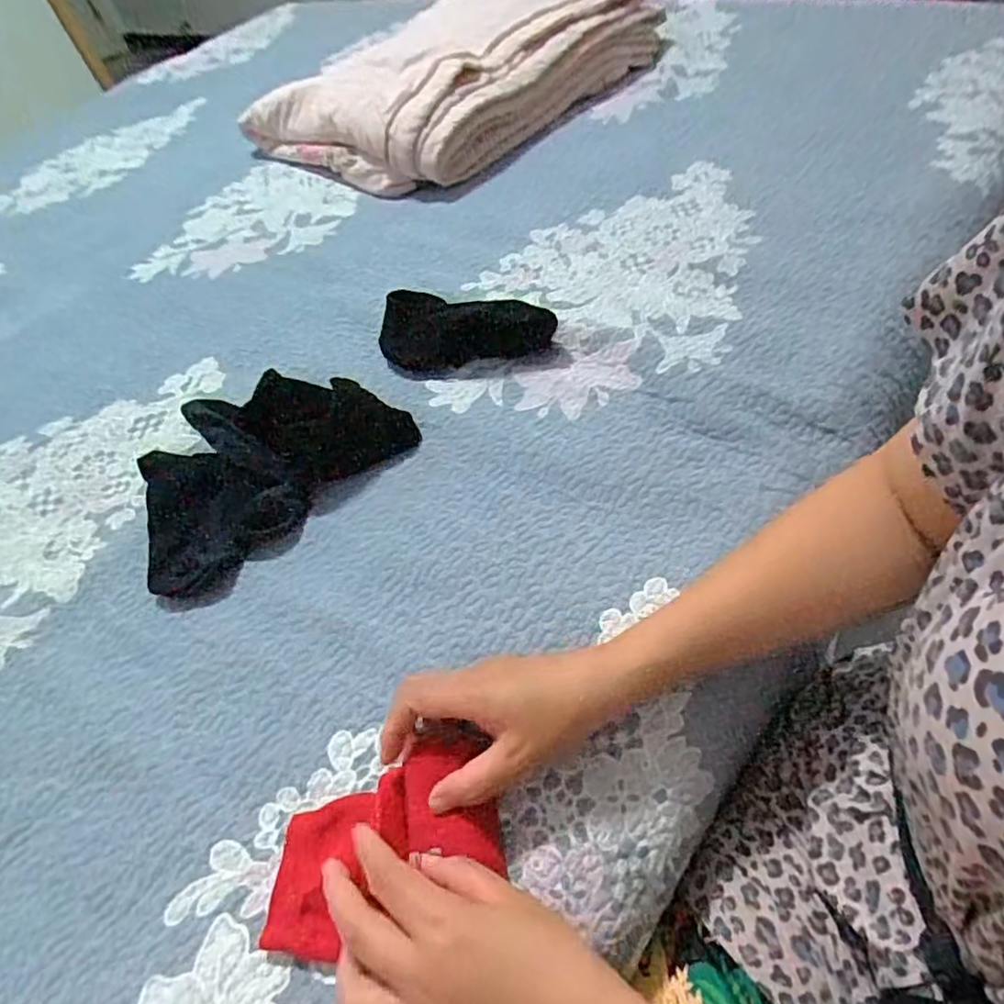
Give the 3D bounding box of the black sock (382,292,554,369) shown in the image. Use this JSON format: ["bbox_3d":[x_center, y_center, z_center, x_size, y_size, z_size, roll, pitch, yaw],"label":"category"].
[{"bbox_3d":[-0.032,-0.159,0.592,0.161,0.047,0.062,0,54,9],"label":"black sock"}]

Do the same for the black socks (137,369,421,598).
[{"bbox_3d":[-0.196,-0.034,0.519,0.229,0.049,0.121,-39,57,-18],"label":"black socks"}]

